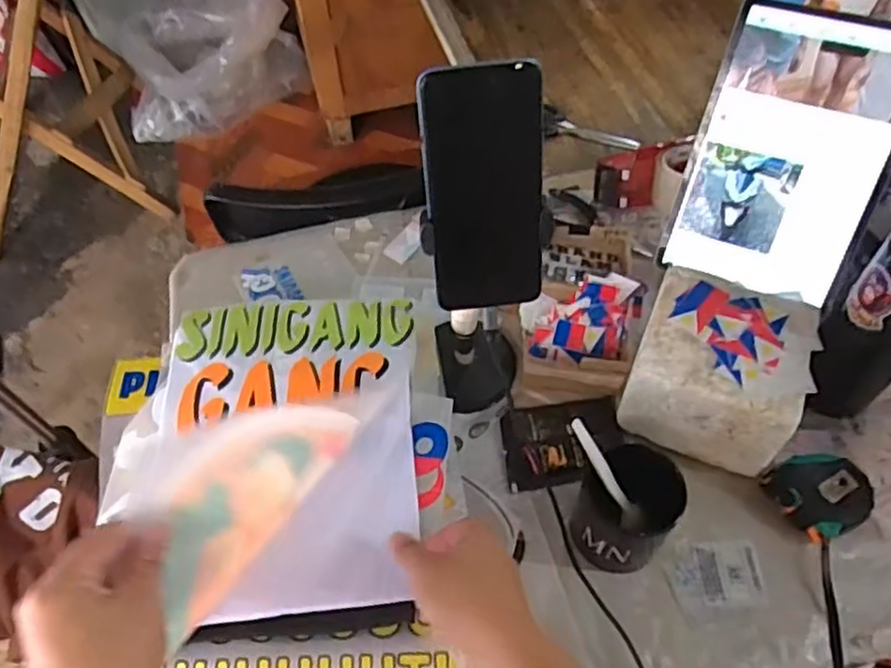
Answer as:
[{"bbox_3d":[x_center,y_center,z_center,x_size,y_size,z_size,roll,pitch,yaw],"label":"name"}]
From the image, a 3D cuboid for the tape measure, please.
[{"bbox_3d":[0.337,0.142,0.619,0.069,0.050,0.074,-1,55,1],"label":"tape measure"}]

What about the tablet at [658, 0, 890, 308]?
[{"bbox_3d":[0.309,-0.162,0.617,0.157,0.241,0.018,19,20,17],"label":"tablet"}]

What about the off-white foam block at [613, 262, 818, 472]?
[{"bbox_3d":[0.256,0.035,0.653,0.144,0.120,0.138,20,58,15],"label":"off-white foam block"}]

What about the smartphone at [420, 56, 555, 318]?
[{"bbox_3d":[0.026,-0.091,0.452,0.081,0.162,0.006,-7,31,-3],"label":"smartphone"}]

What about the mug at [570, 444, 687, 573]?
[{"bbox_3d":[0.155,0.150,0.591,0.083,0.095,0.076,-1,55,1],"label":"mug"}]

